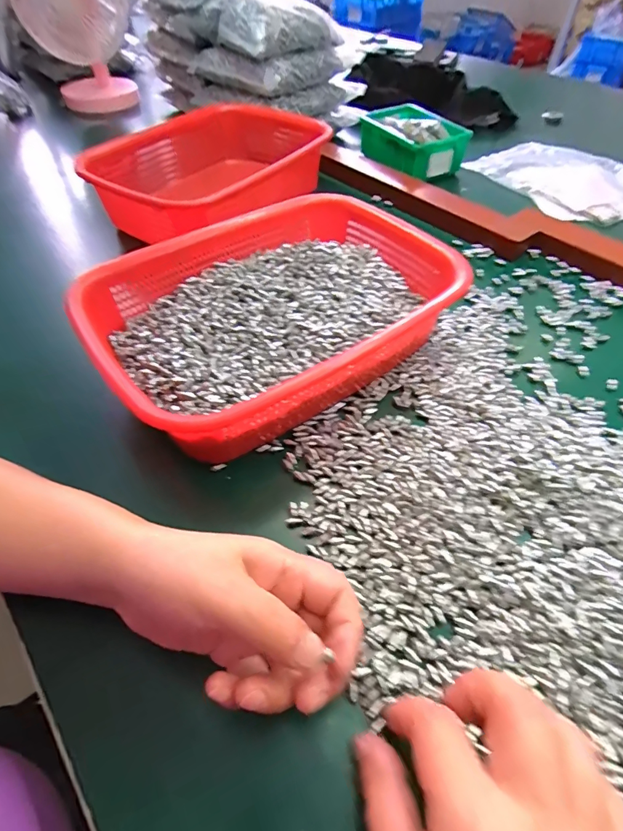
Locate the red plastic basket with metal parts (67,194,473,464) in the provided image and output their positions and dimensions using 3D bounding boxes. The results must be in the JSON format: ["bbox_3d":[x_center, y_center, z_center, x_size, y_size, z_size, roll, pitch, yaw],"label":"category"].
[{"bbox_3d":[-0.025,-0.088,0.367,0.287,0.074,0.206,-33,57,-23],"label":"red plastic basket with metal parts"}]

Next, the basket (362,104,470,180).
[{"bbox_3d":[0.146,-0.411,0.645,0.108,0.049,0.154,-19,52,-13],"label":"basket"}]

